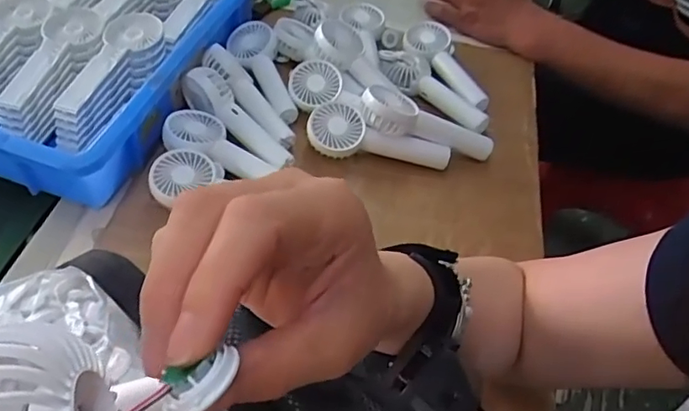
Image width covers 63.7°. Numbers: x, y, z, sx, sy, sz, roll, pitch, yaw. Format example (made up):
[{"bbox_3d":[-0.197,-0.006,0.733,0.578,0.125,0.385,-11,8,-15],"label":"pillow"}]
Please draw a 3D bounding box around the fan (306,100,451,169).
[{"bbox_3d":[0.036,-0.066,0.564,0.144,0.043,0.052,10,49,2],"label":"fan"}]

